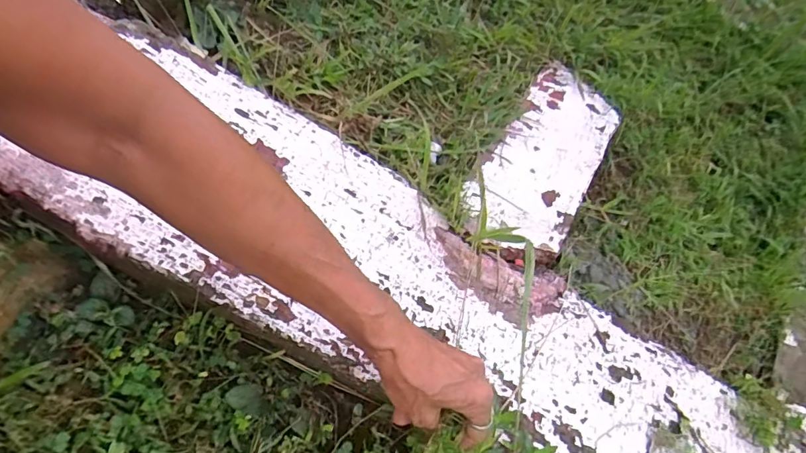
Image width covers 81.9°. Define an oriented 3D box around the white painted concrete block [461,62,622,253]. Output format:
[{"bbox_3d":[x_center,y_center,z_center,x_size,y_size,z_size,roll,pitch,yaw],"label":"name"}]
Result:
[{"bbox_3d":[0.186,-0.085,0.634,0.135,0.075,0.394,34,51,4],"label":"white painted concrete block"}]

